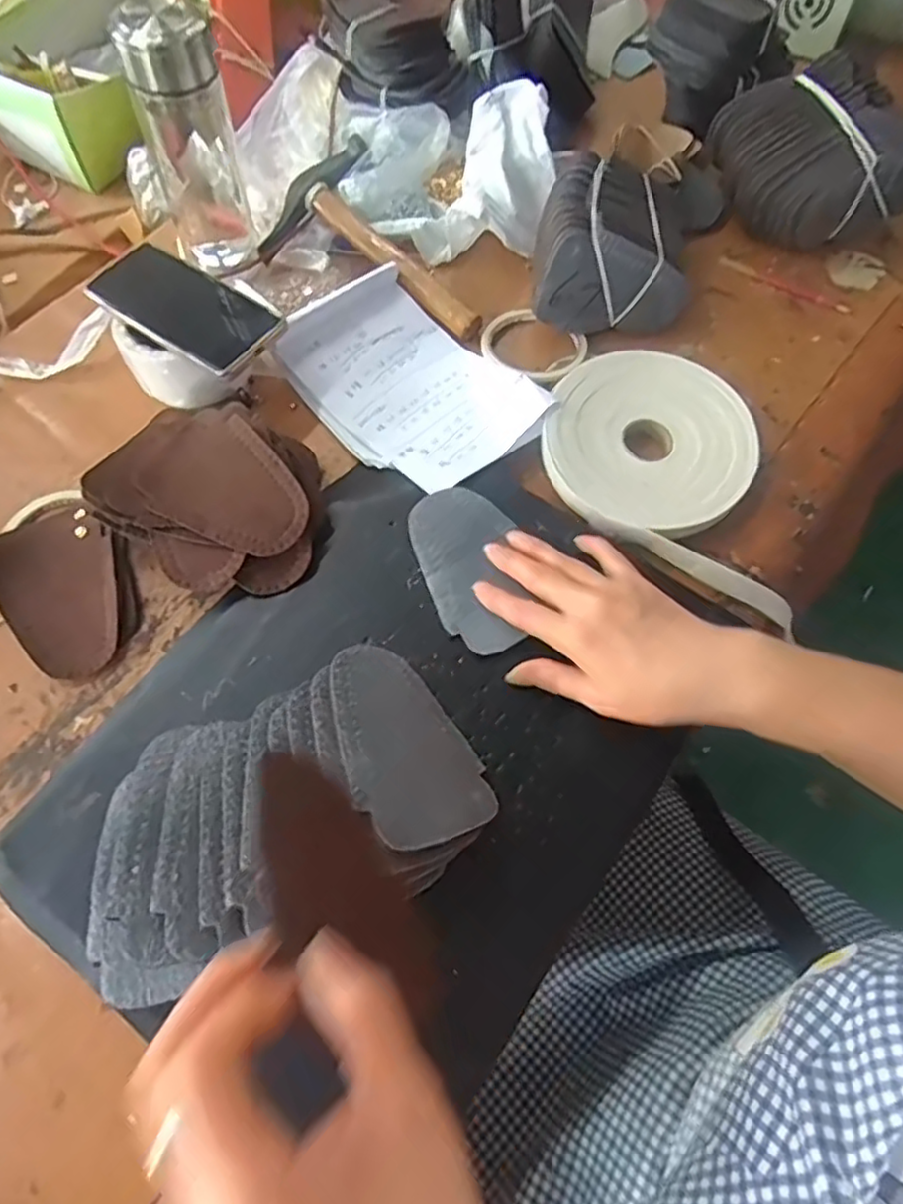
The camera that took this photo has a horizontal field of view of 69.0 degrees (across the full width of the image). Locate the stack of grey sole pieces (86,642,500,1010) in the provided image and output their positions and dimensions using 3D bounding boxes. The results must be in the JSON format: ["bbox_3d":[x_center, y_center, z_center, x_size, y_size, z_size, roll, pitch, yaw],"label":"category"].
[{"bbox_3d":[-0.100,0.116,0.373,0.228,0.060,0.134,-23,66,-9],"label":"stack of grey sole pieces"}]

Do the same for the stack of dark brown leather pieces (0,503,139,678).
[{"bbox_3d":[-0.283,-0.014,0.483,0.089,0.014,0.138,-34,68,-14],"label":"stack of dark brown leather pieces"}]

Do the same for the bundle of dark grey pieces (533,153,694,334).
[{"bbox_3d":[0.138,-0.303,0.561,0.130,0.089,0.123,4,65,3],"label":"bundle of dark grey pieces"}]

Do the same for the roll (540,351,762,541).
[{"bbox_3d":[0.150,-0.125,0.510,0.158,0.025,0.155,-1,65,1],"label":"roll"}]

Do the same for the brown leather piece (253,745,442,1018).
[{"bbox_3d":[-0.050,0.123,0.287,0.009,0.099,0.124,-39,68,9],"label":"brown leather piece"}]

